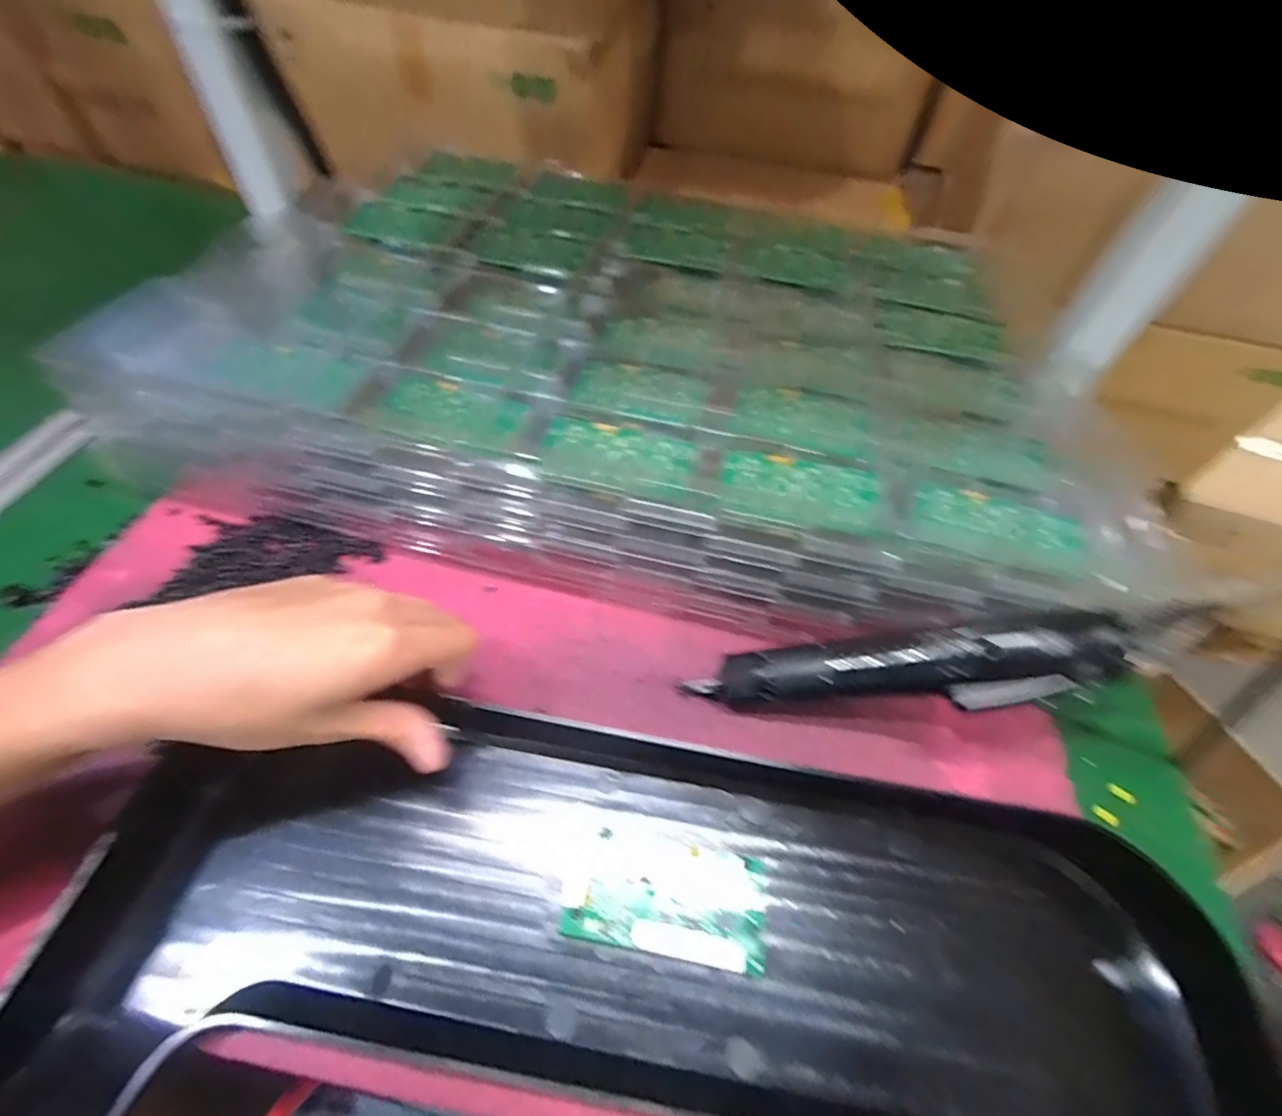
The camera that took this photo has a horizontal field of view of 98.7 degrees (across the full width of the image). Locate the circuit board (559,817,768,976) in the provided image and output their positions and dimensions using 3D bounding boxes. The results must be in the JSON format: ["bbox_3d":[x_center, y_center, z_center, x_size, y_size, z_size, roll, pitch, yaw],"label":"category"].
[{"bbox_3d":[0.014,0.165,0.272,0.096,0.004,0.052,10,54,2],"label":"circuit board"}]

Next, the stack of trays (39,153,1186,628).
[{"bbox_3d":[-0.005,-0.177,0.445,0.654,0.074,0.415,13,54,4],"label":"stack of trays"}]

